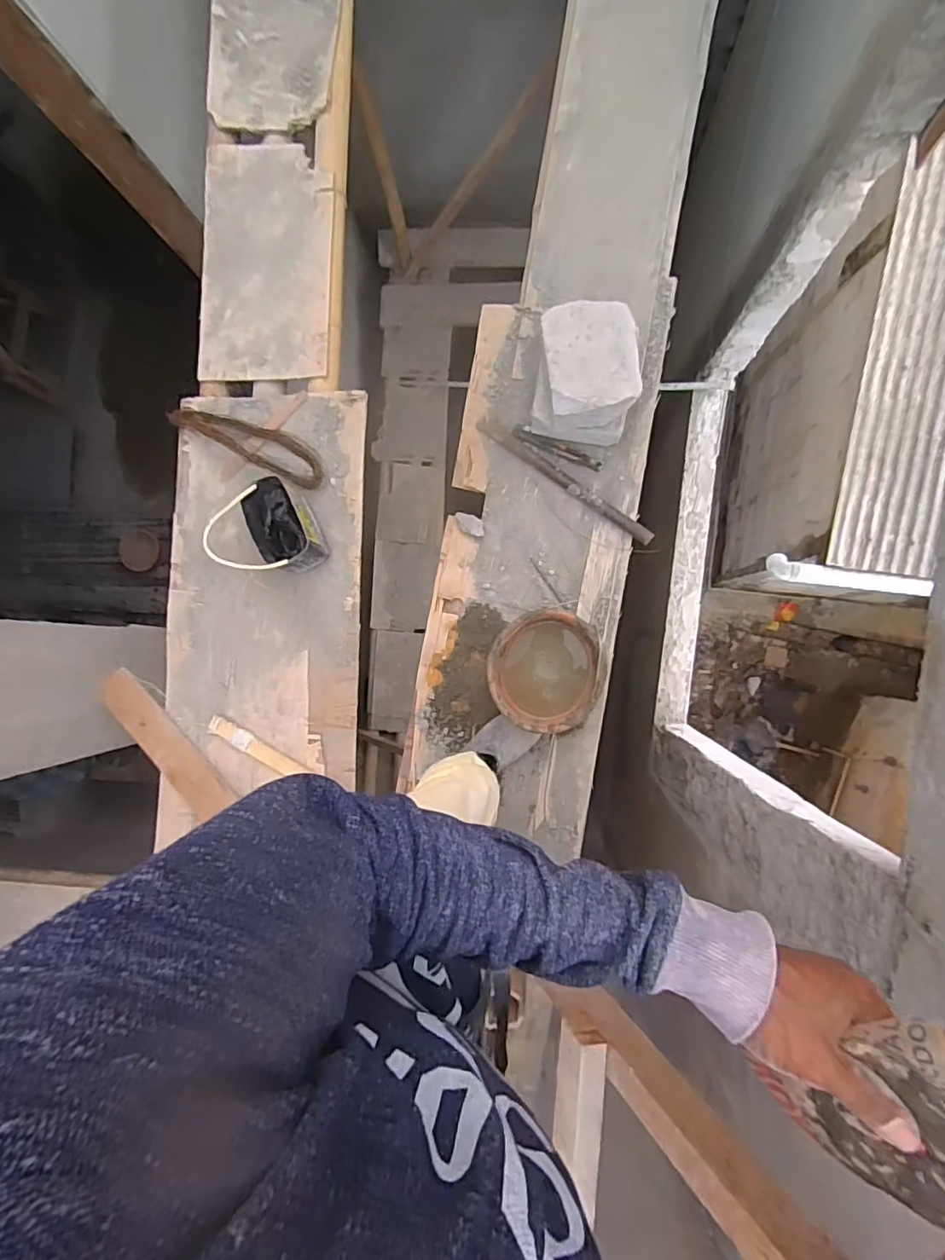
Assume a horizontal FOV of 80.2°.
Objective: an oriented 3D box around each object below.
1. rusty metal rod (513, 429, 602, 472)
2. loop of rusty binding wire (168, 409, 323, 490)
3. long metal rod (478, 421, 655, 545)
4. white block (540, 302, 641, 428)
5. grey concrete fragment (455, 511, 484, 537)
[{"bbox_3d":[0.197,-0.420,1.297,0.214,0.012,0.029,25,92,6],"label":"rusty metal rod"},{"bbox_3d":[-0.542,-0.464,1.365,0.412,0.029,0.095,27,92,6],"label":"loop of rusty binding wire"},{"bbox_3d":[0.210,-0.345,1.292,0.475,0.018,0.033,36,93,6],"label":"long metal rod"},{"bbox_3d":[0.246,-0.541,1.148,0.187,0.112,0.216,-6,88,6],"label":"white block"},{"bbox_3d":[-0.006,-0.246,1.296,0.078,0.007,0.040,34,93,6],"label":"grey concrete fragment"}]

